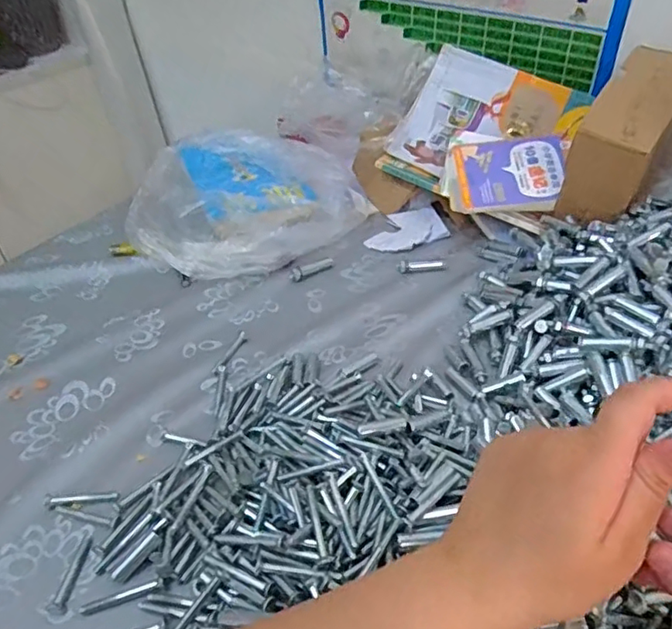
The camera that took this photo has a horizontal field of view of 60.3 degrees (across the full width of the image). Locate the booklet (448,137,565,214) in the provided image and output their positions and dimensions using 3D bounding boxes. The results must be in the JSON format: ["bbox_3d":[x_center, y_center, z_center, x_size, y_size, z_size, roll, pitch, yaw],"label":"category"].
[{"bbox_3d":[0.197,-0.165,0.670,0.126,0.016,0.096,-1,68,5],"label":"booklet"}]

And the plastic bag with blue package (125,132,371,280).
[{"bbox_3d":[-0.114,-0.147,0.737,0.266,0.077,0.236,-10,40,-7],"label":"plastic bag with blue package"}]

